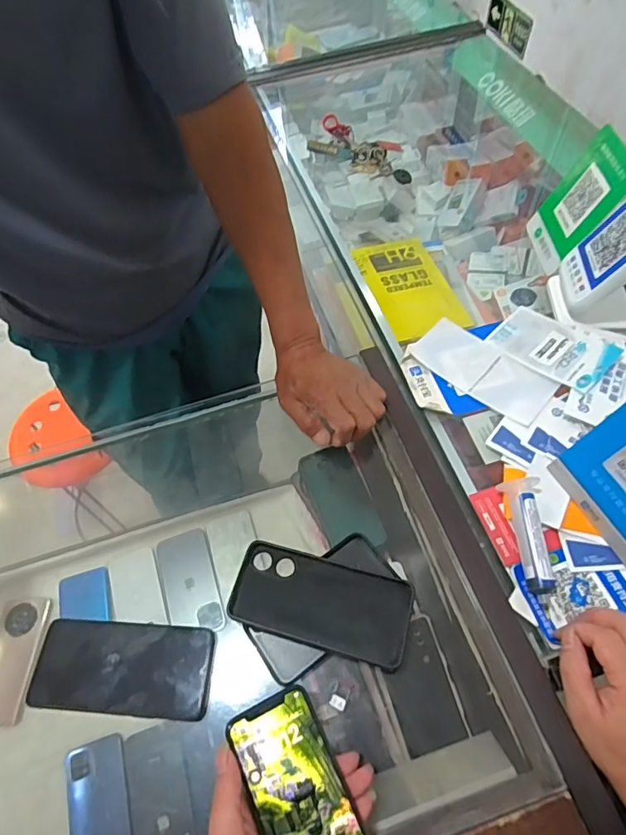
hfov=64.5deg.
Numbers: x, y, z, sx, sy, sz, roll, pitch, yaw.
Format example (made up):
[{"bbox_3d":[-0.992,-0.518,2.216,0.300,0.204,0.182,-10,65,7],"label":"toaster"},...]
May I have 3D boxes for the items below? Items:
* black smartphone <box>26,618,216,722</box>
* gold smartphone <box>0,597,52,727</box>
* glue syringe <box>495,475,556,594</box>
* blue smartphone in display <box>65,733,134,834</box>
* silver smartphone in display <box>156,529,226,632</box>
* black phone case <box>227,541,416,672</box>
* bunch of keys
[{"bbox_3d":[-0.175,0.228,0.454,0.163,0.010,0.074,2,59,5],"label":"black smartphone"},{"bbox_3d":[-0.440,0.348,0.716,0.078,0.017,0.165,0,59,4],"label":"gold smartphone"},{"bbox_3d":[0.213,0.113,0.490,0.031,0.019,0.109,-2,59,3],"label":"glue syringe"},{"bbox_3d":[-0.276,0.500,0.640,0.082,0.013,0.145,-18,59,-7],"label":"blue smartphone in display"},{"bbox_3d":[-0.190,0.252,0.763,0.078,0.007,0.156,-18,59,-7],"label":"silver smartphone in display"},{"bbox_3d":[0.007,0.172,0.468,0.164,0.010,0.080,13,60,11],"label":"black phone case"},{"bbox_3d":[0.092,-0.462,0.870,0.203,0.038,0.078,28,64,19],"label":"bunch of keys"}]

